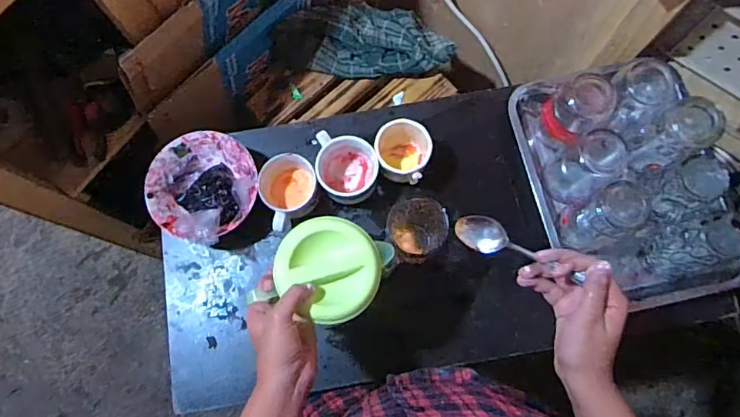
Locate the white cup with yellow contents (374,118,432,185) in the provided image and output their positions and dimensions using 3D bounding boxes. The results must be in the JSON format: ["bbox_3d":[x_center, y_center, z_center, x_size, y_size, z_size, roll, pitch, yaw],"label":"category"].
[{"bbox_3d":[0.047,-0.081,0.706,0.077,0.083,0.086,11,78,3],"label":"white cup with yellow contents"}]

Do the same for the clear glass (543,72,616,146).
[{"bbox_3d":[0.286,-0.135,0.677,0.074,0.088,0.070,-34,79,-6],"label":"clear glass"}]

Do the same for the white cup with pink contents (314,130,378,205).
[{"bbox_3d":[-0.031,-0.053,0.702,0.083,0.075,0.093,-2,78,1],"label":"white cup with pink contents"}]

